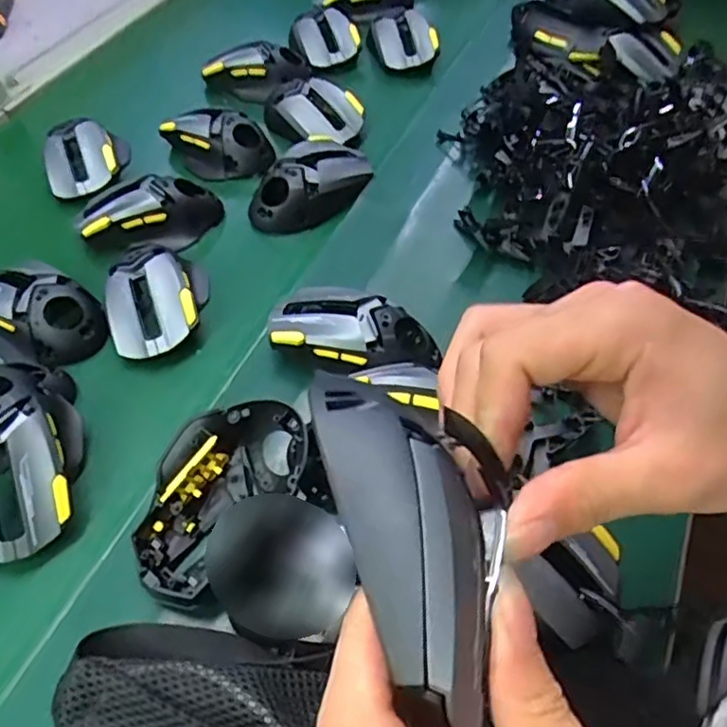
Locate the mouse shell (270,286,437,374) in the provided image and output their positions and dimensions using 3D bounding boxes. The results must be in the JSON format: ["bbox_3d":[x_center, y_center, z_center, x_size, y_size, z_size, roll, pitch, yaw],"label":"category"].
[{"bbox_3d":[-0.006,-0.020,0.442,0.119,0.041,0.063,14,55,16],"label":"mouse shell"}]

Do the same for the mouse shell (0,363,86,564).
[{"bbox_3d":[-0.209,0.051,0.388,0.063,0.056,0.122,-13,53,-8],"label":"mouse shell"}]

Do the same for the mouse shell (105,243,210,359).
[{"bbox_3d":[-0.153,-0.049,0.477,0.066,0.038,0.102,-8,52,0],"label":"mouse shell"}]

